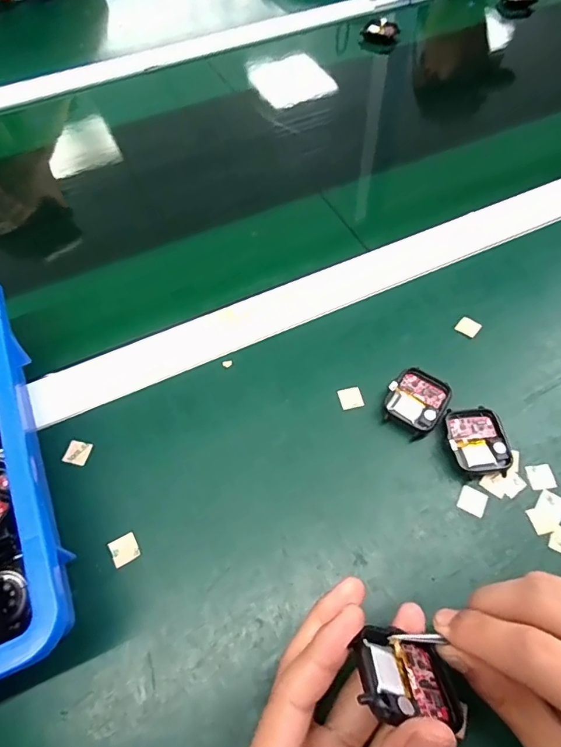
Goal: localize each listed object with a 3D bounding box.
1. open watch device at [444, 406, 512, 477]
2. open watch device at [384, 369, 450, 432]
[{"bbox_3d":[0.129,0.045,0.305,0.036,0.011,0.044,-6,58,-2],"label":"open watch device"},{"bbox_3d":[0.094,0.019,0.320,0.037,0.012,0.042,29,63,18],"label":"open watch device"}]

